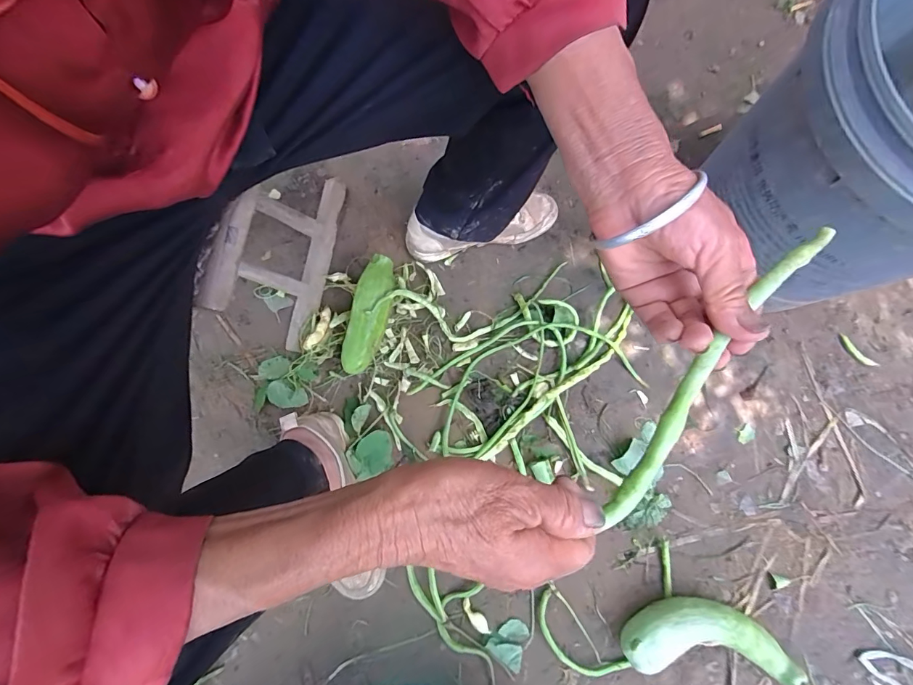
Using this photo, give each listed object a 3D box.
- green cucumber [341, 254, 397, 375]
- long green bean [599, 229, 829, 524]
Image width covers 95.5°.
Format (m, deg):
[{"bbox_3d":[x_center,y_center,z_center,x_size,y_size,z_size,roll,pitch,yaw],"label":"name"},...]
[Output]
[{"bbox_3d":[-0.124,-0.039,0.612,0.051,0.059,0.168,13,78,3],"label":"green cucumber"},{"bbox_3d":[0.148,0.009,0.236,0.021,0.009,0.221,40,78,12],"label":"long green bean"}]

